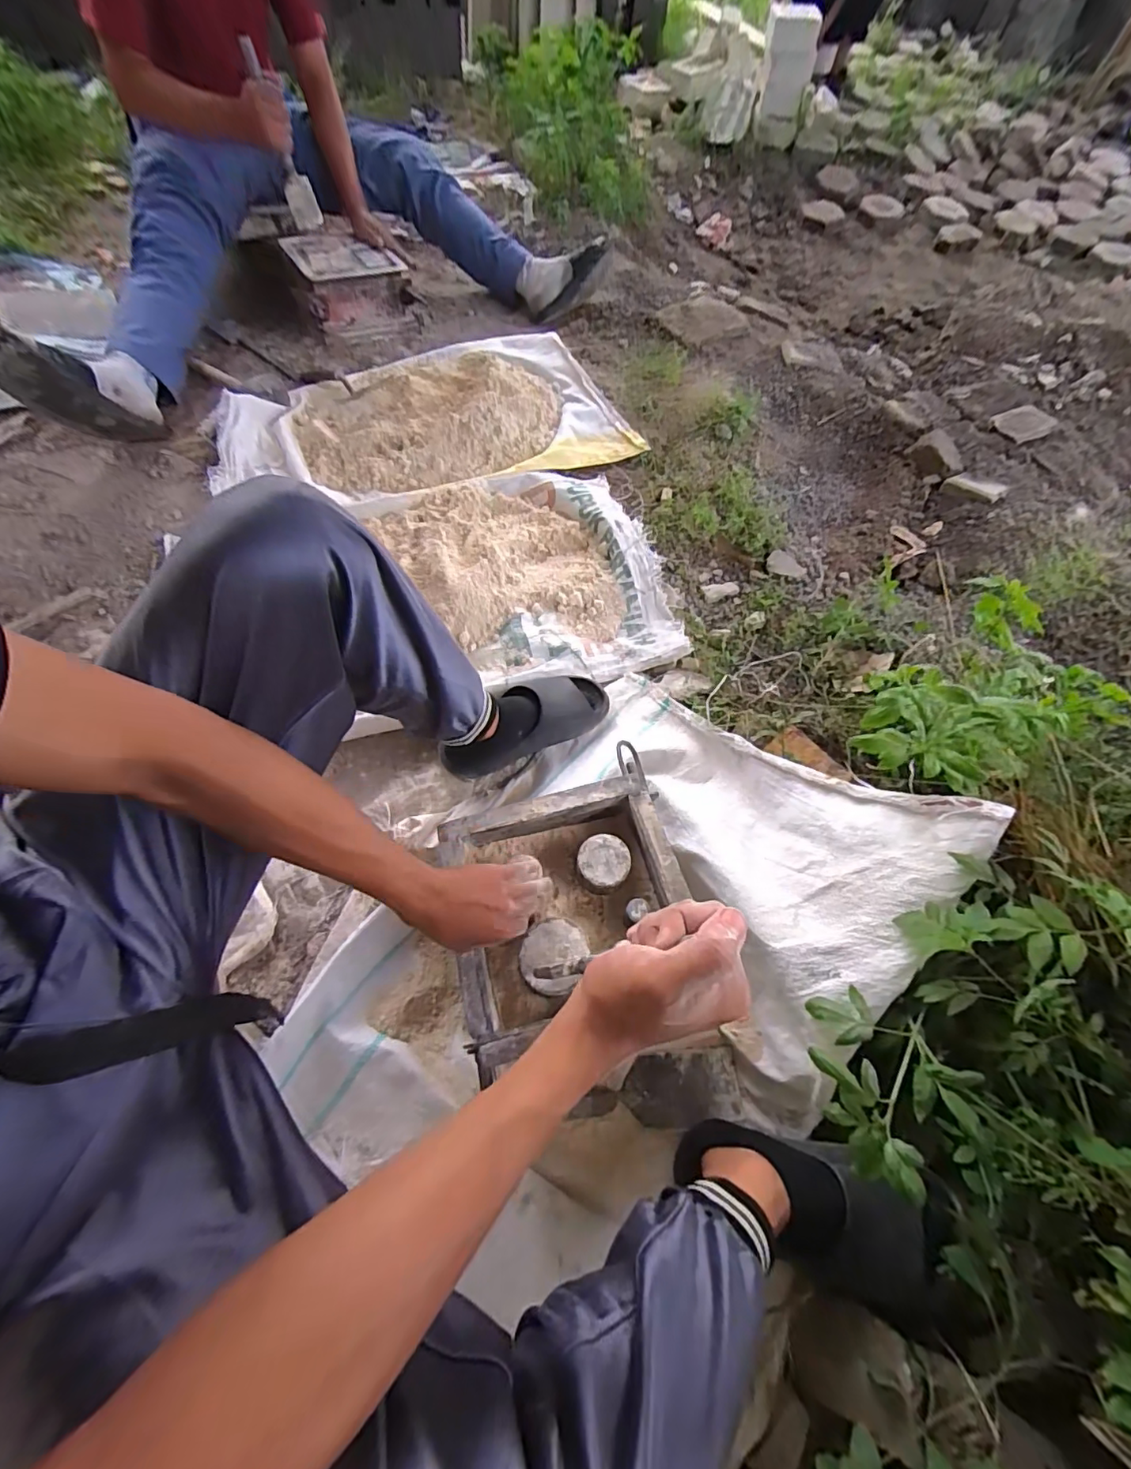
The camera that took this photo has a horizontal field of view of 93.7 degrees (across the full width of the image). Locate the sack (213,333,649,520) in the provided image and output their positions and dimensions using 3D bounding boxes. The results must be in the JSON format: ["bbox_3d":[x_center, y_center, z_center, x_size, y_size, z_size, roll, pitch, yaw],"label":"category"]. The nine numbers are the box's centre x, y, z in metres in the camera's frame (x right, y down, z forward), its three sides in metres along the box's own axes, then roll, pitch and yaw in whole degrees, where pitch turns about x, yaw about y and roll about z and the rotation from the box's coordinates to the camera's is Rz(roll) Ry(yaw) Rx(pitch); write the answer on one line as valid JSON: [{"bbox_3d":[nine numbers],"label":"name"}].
[{"bbox_3d":[-0.307,-0.696,1.138,0.822,0.089,0.488,-20,66,-13],"label":"sack"}]

